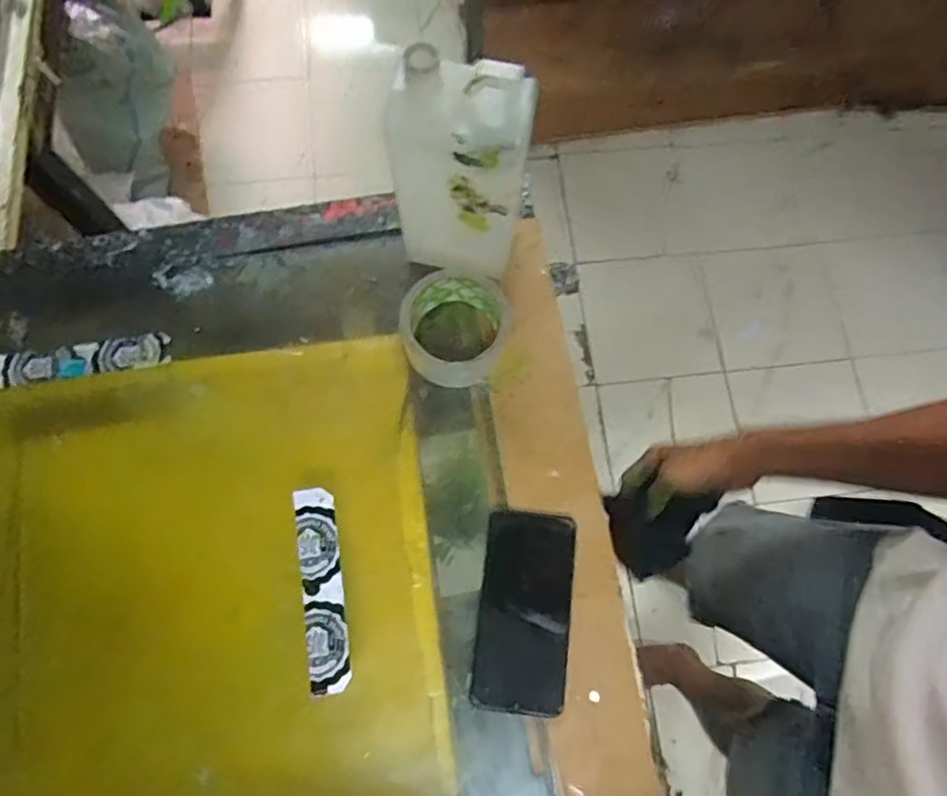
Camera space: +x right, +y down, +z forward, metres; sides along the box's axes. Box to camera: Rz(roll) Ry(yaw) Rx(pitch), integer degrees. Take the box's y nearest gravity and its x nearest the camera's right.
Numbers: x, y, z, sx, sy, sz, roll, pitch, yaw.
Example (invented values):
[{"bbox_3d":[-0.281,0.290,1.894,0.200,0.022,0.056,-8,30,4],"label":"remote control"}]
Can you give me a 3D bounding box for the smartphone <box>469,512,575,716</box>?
[{"bbox_3d":[0.042,0.172,0.510,0.073,0.014,0.151,7,74,1],"label":"smartphone"}]

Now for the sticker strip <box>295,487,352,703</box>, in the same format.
[{"bbox_3d":[-0.123,0.154,0.509,0.032,0.006,0.158,-8,75,-8],"label":"sticker strip"}]

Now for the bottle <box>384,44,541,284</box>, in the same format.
[{"bbox_3d":[-0.015,-0.163,0.479,0.105,0.219,0.045,5,72,0],"label":"bottle"}]

